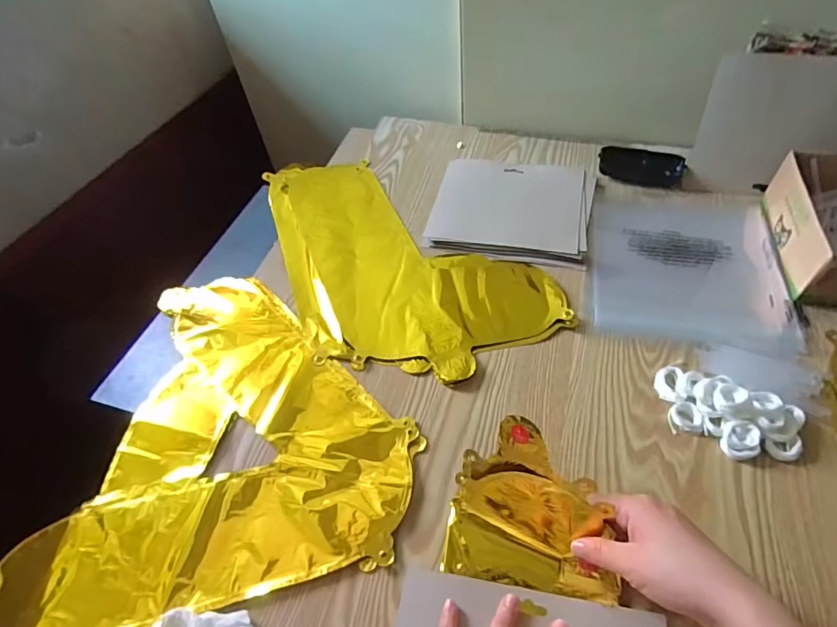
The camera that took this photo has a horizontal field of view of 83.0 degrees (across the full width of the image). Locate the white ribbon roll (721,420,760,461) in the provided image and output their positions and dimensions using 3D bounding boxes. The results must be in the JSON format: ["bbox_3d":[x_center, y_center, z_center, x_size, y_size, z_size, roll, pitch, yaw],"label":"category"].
[{"bbox_3d":[0.279,0.110,0.412,0.028,0.016,0.030,-3,51,3],"label":"white ribbon roll"}]

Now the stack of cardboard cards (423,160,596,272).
[{"bbox_3d":[0.125,-0.144,0.637,0.201,0.012,0.183,11,53,14],"label":"stack of cardboard cards"}]

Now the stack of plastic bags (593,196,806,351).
[{"bbox_3d":[0.320,-0.068,0.576,0.209,0.009,0.254,7,52,11],"label":"stack of plastic bags"}]

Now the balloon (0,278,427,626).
[{"bbox_3d":[-0.211,0.095,0.477,0.360,0.012,0.359,-15,51,-7],"label":"balloon"}]

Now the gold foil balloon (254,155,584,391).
[{"bbox_3d":[-0.055,-0.069,0.593,0.226,0.013,0.433,-37,57,-22],"label":"gold foil balloon"}]

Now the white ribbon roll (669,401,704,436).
[{"bbox_3d":[0.243,0.095,0.433,0.026,0.011,0.028,-3,51,3],"label":"white ribbon roll"}]

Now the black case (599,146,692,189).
[{"bbox_3d":[0.309,-0.207,0.658,0.111,0.022,0.057,21,56,21],"label":"black case"}]

